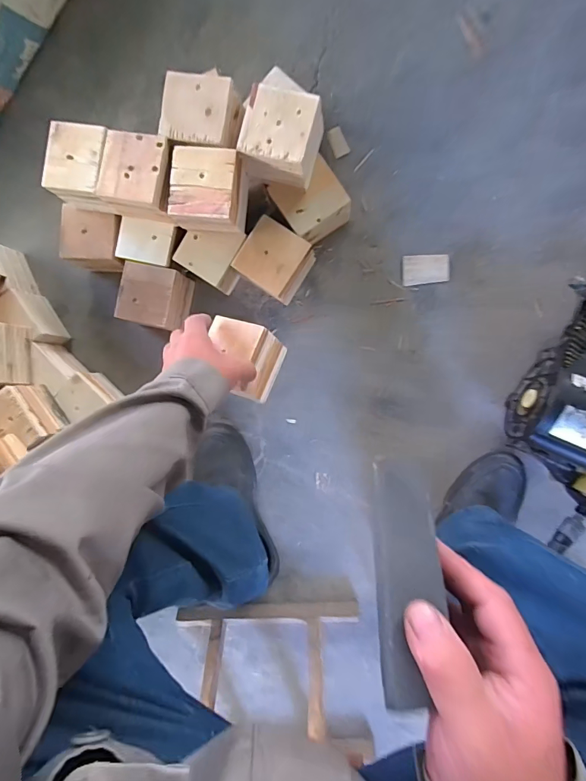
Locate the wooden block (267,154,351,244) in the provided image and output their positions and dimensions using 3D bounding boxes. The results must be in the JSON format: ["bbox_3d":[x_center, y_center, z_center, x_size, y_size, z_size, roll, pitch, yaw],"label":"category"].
[{"bbox_3d":[0.032,-0.290,0.655,0.096,0.088,0.103,-35,87,7],"label":"wooden block"}]

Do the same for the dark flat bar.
[{"bbox_3d":[0.070,0.111,0.253,0.040,0.004,0.137,3,68,8],"label":"dark flat bar"}]

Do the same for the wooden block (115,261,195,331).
[{"bbox_3d":[-0.228,-0.150,0.691,0.097,0.074,0.102,13,92,8],"label":"wooden block"}]

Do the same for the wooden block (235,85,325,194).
[{"bbox_3d":[-0.018,-0.350,0.582,0.100,0.078,0.102,19,93,7],"label":"wooden block"}]

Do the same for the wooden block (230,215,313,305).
[{"bbox_3d":[-0.029,-0.204,0.667,0.095,0.082,0.097,34,94,7],"label":"wooden block"}]

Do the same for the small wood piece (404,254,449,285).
[{"bbox_3d":[0.215,-0.197,0.669,0.070,0.012,0.047,-3,90,8],"label":"small wood piece"}]

